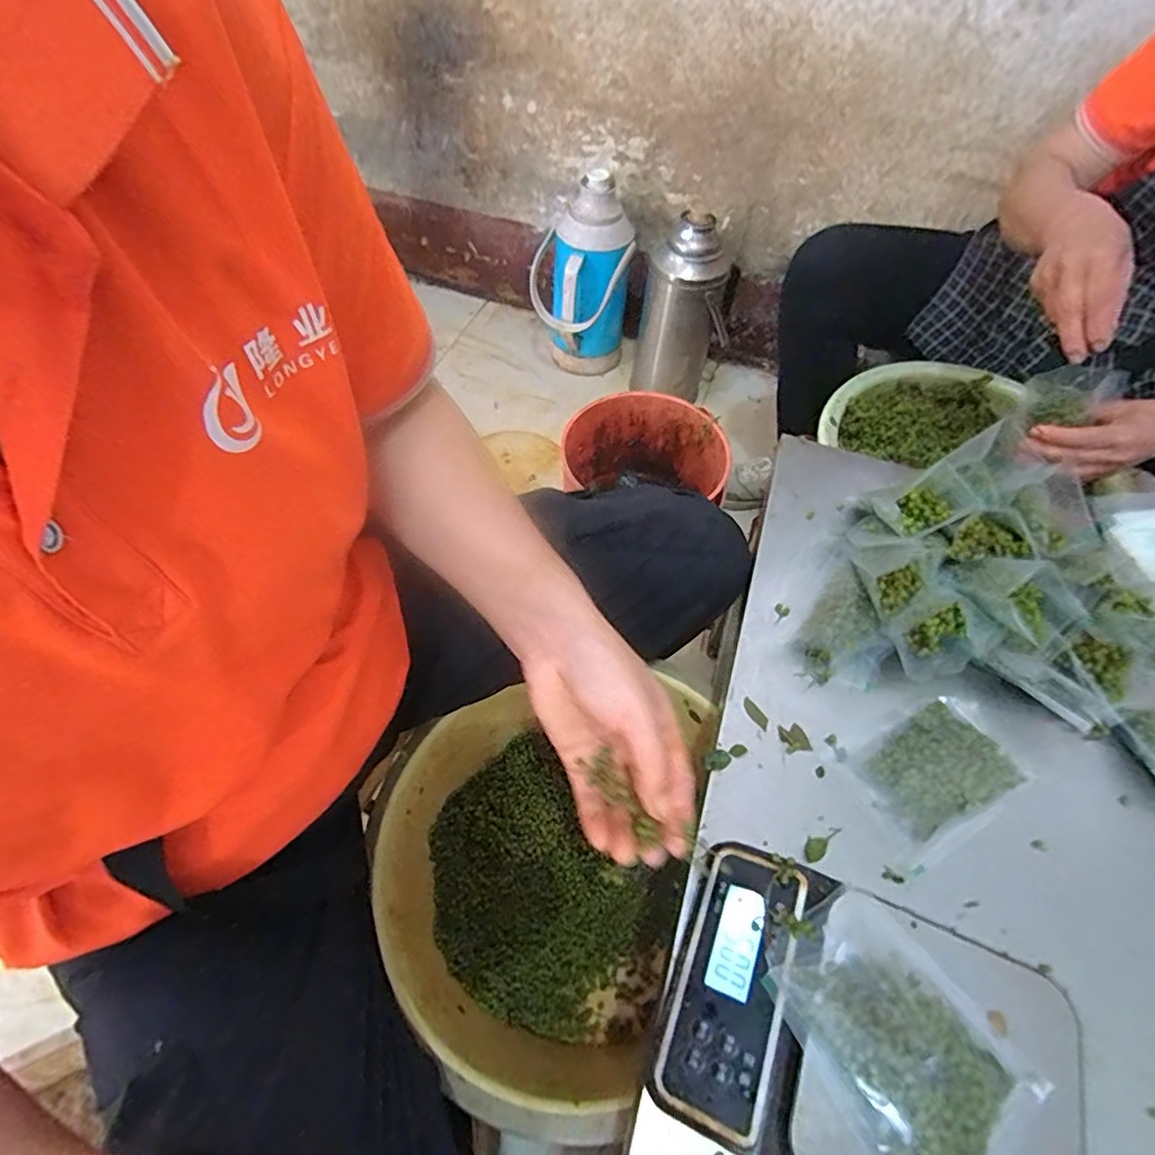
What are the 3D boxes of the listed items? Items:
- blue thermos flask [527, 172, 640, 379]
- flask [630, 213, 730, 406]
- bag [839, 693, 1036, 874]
[{"bbox_3d":[0.002,-0.586,1.243,0.203,0.364,0.160,5,57,1],"label":"blue thermos flask"},{"bbox_3d":[0.218,-0.546,1.231,0.175,0.360,0.184,6,57,2],"label":"flask"},{"bbox_3d":[0.275,0.149,0.458,0.115,0.026,0.086,-24,61,-17],"label":"bag"}]

